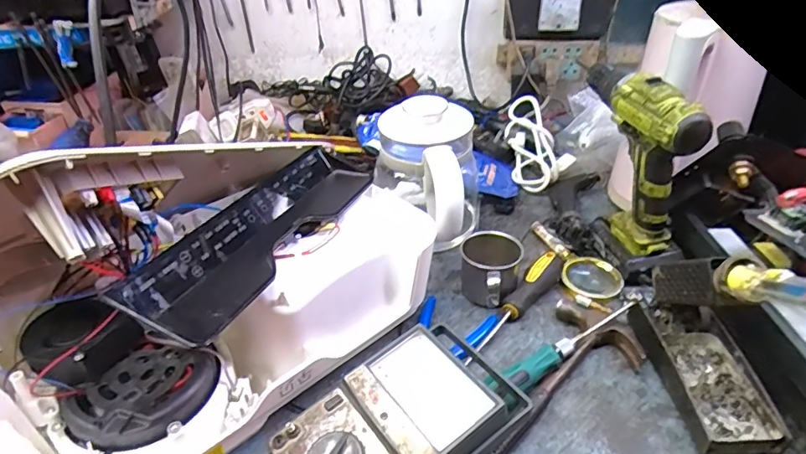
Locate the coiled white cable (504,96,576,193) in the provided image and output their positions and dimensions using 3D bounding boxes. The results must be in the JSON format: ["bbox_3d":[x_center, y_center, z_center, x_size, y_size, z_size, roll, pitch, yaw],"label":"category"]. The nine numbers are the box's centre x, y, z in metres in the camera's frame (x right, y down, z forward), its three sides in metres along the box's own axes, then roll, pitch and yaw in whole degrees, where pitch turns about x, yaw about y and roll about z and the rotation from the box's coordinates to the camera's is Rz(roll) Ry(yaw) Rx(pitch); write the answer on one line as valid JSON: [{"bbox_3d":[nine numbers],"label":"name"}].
[{"bbox_3d":[0.213,-0.132,0.820,0.083,0.062,0.177,-8,59,-7],"label":"coiled white cable"}]

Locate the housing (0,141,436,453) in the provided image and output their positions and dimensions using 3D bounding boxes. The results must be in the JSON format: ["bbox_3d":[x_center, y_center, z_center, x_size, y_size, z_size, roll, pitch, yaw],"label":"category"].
[{"bbox_3d":[-0.166,0.033,0.461,0.219,0.242,0.384,27,44,37],"label":"housing"}]

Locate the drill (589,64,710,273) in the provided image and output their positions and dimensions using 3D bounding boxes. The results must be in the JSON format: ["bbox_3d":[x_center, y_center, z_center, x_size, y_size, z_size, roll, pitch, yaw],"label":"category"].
[{"bbox_3d":[0.273,-0.073,0.599,0.060,0.211,0.185,-7,34,-5],"label":"drill"}]

